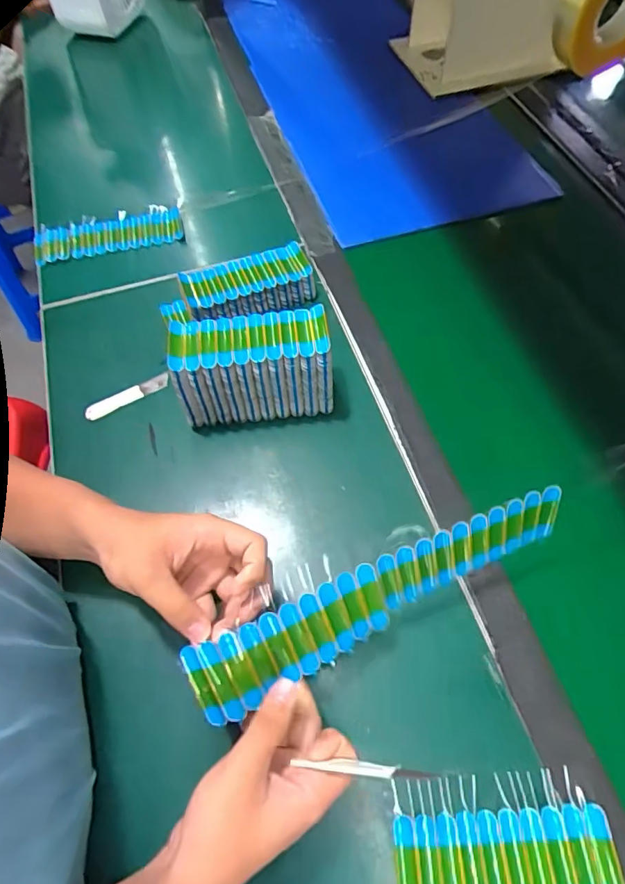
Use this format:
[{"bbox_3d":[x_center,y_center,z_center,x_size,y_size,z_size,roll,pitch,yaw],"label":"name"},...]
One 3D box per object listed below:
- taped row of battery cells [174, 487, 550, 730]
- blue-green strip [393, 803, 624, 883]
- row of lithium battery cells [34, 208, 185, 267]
[{"bbox_3d":[0.056,0.114,0.373,0.308,0.060,0.026,-24,26,-12],"label":"taped row of battery cells"},{"bbox_3d":[0.136,0.299,0.342,0.151,0.009,0.063,-4,61,0],"label":"blue-green strip"},{"bbox_3d":[-0.276,-0.279,0.658,0.195,0.018,0.066,-14,62,-6],"label":"row of lithium battery cells"}]

